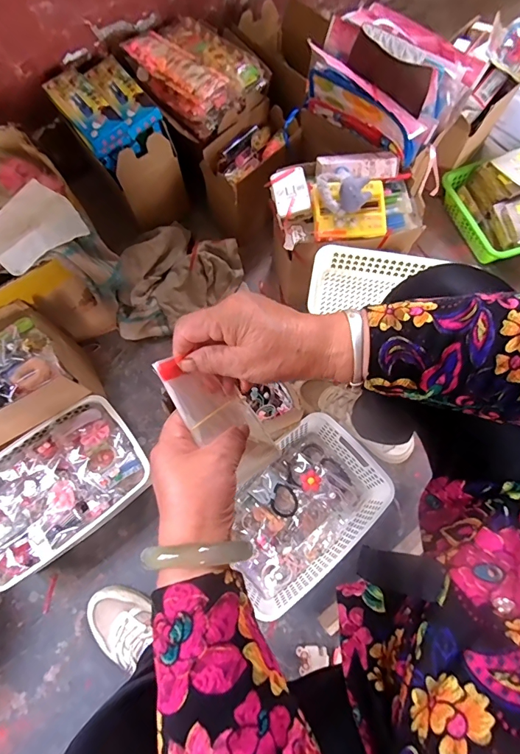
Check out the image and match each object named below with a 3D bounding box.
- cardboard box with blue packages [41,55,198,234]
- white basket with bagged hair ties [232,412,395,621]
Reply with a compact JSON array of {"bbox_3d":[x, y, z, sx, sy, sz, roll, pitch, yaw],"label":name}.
[{"bbox_3d":[-0.273,-0.459,0.839,0.146,0.222,0.213,-36,73,-12],"label":"cardboard box with blue packages"},{"bbox_3d":[0.064,0.223,0.699,0.278,0.082,0.195,-42,75,-13],"label":"white basket with bagged hair ties"}]

